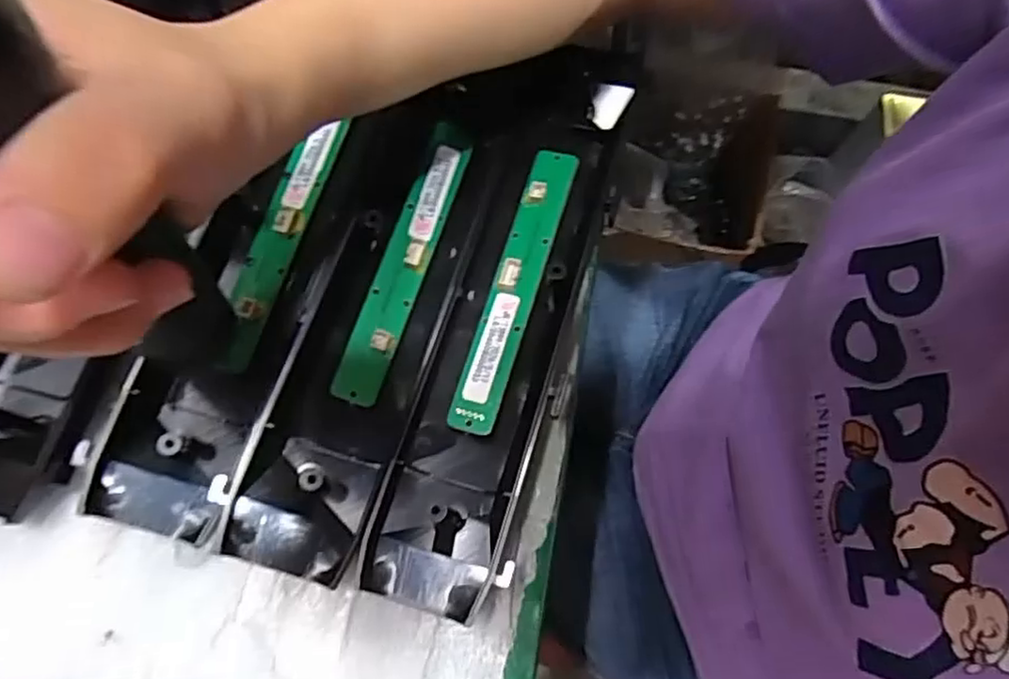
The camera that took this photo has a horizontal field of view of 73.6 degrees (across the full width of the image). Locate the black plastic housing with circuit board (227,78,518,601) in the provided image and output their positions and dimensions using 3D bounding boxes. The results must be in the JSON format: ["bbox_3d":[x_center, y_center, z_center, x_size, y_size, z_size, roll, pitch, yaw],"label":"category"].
[{"bbox_3d":[-0.052,-0.021,0.288,0.054,0.023,0.232,16,71,6],"label":"black plastic housing with circuit board"}]

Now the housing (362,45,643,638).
[{"bbox_3d":[0.007,-0.020,0.301,0.056,0.021,0.267,15,71,5],"label":"housing"}]

